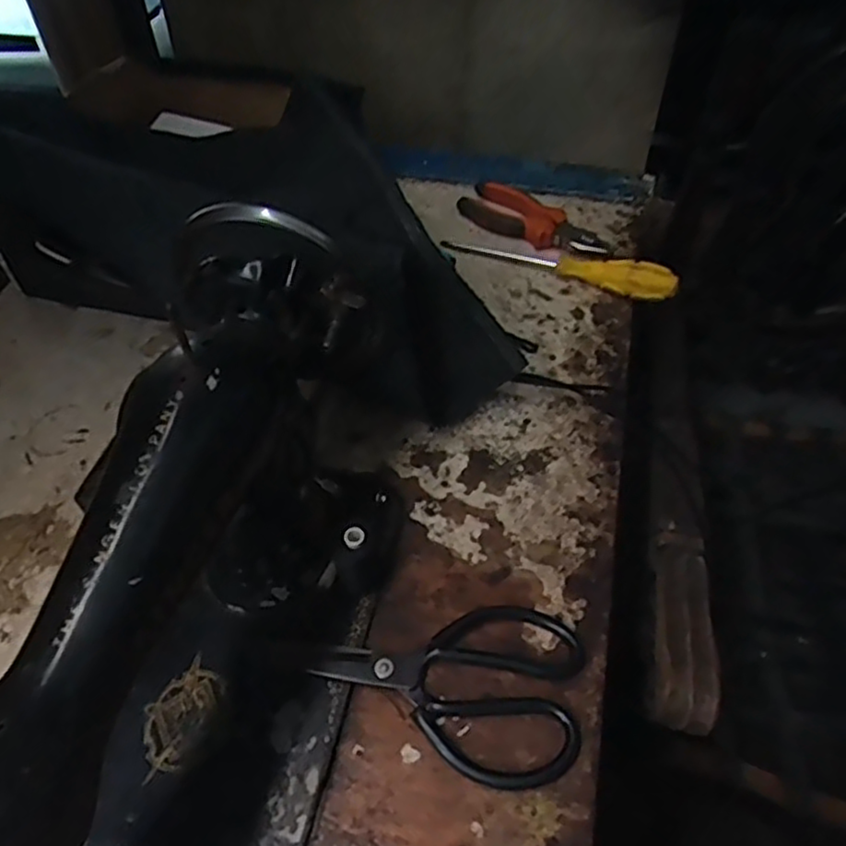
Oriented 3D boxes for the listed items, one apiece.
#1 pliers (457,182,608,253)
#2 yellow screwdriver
[{"bbox_3d":[0.108,-0.200,0.674,0.155,0.027,0.040,31,59,24],"label":"pliers"},{"bbox_3d":[0.125,-0.152,0.637,0.220,0.033,0.024,20,55,17],"label":"yellow screwdriver"}]

